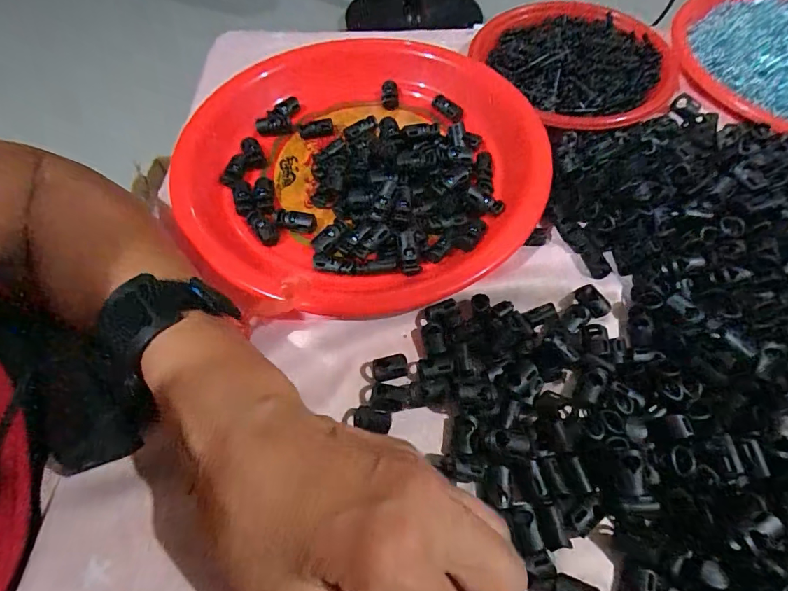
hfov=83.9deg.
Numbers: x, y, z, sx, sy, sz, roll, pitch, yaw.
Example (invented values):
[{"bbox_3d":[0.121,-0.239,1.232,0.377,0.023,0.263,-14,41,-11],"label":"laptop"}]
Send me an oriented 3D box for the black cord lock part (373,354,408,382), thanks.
[{"bbox_3d":[-0.002,0.043,0.254,0.020,0.008,0.013,-13,60,-7],"label":"black cord lock part"}]

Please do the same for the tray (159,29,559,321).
[{"bbox_3d":[-0.021,-0.102,0.318,0.251,0.032,0.254,-5,59,-2],"label":"tray"}]

